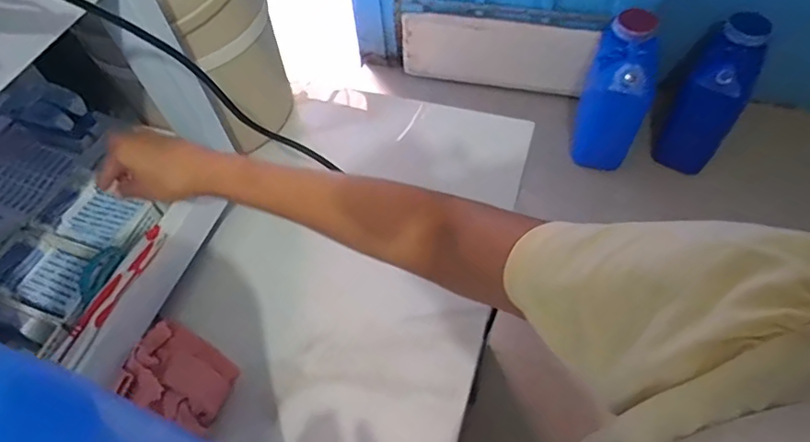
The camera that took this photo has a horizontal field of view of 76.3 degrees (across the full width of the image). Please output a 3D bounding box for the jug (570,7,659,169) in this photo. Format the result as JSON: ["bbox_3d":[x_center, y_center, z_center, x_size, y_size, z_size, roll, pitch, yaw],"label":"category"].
[{"bbox_3d":[0.711,-0.415,1.749,0.217,0.432,0.290,22,60,17],"label":"jug"}]

